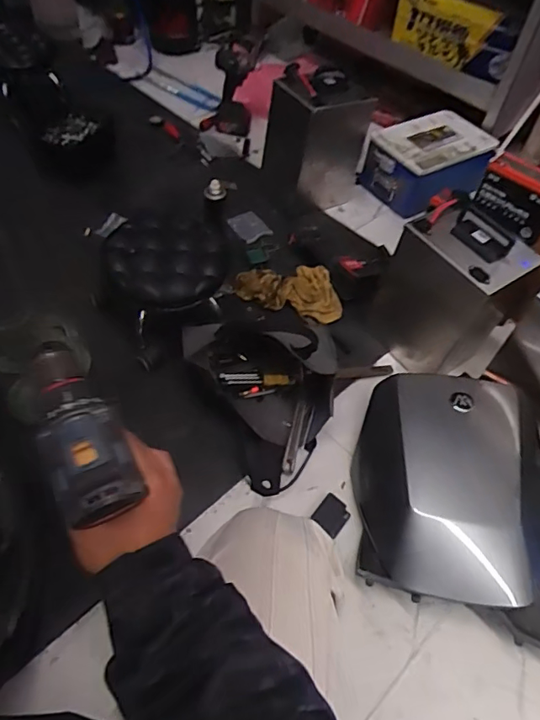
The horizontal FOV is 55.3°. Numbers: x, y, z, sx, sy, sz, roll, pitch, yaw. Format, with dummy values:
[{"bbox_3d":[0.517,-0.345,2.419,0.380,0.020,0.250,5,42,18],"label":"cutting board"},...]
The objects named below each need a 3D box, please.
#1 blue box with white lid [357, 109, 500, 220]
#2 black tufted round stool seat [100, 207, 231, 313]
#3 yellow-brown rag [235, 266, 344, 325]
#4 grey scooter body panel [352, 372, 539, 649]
[{"bbox_3d":[0.501,-0.615,1.618,0.346,0.178,0.294,-26,60,-23],"label":"blue box with white lid"},{"bbox_3d":[-0.226,-0.227,1.141,0.255,0.088,0.246,3,52,-4],"label":"black tufted round stool seat"},{"bbox_3d":[0.055,-0.186,1.332,0.276,0.084,0.146,14,53,5],"label":"yellow-brown rag"},{"bbox_3d":[0.392,0.229,0.999,0.439,0.157,0.500,18,53,8],"label":"grey scooter body panel"}]

